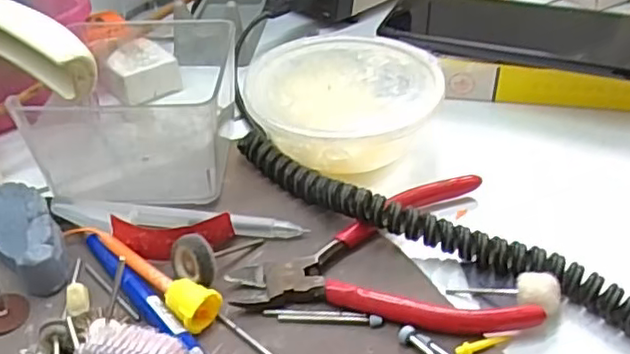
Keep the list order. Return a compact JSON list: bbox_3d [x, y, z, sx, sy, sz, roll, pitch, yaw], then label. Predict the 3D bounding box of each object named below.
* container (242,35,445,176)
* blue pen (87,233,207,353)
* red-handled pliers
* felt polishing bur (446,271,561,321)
[{"bbox_3d":[0.015,-0.036,0.354,0.099,0.041,0.096,-1,39,1],"label":"container"},{"bbox_3d":[-0.069,0.053,0.271,0.009,0.009,0.104,-29,46,-30],"label":"blue pen"},{"bbox_3d":[0.025,0.037,0.287,0.124,0.011,0.089,-7,39,-6],"label":"red-handled pliers"},{"bbox_3d":[0.079,0.049,0.272,0.044,0.014,0.015,-5,33,31],"label":"felt polishing bur"}]

